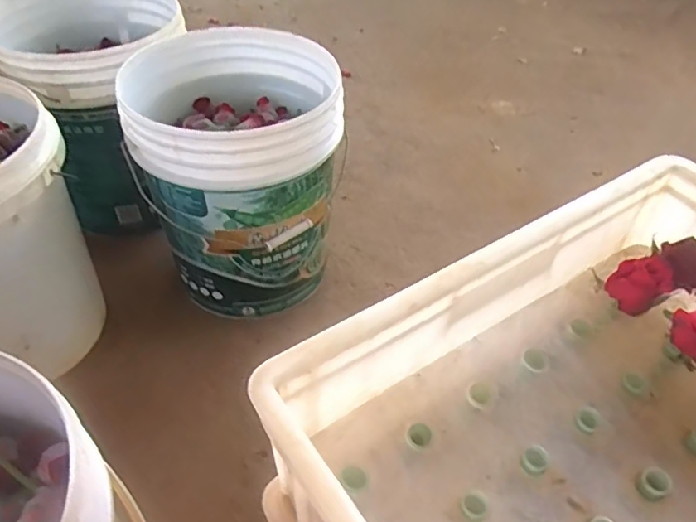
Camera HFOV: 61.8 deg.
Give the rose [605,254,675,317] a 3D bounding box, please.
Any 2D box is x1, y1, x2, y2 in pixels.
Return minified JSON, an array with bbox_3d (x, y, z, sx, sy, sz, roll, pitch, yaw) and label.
[{"bbox_3d":[0.241,0.018,0.477,0.043,0.038,0.042,-35,55,-30],"label":"rose"}]

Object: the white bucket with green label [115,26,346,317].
[{"bbox_3d":[-0.169,-0.148,0.919,0.282,0.322,0.296,0,45,0],"label":"white bucket with green label"}]

